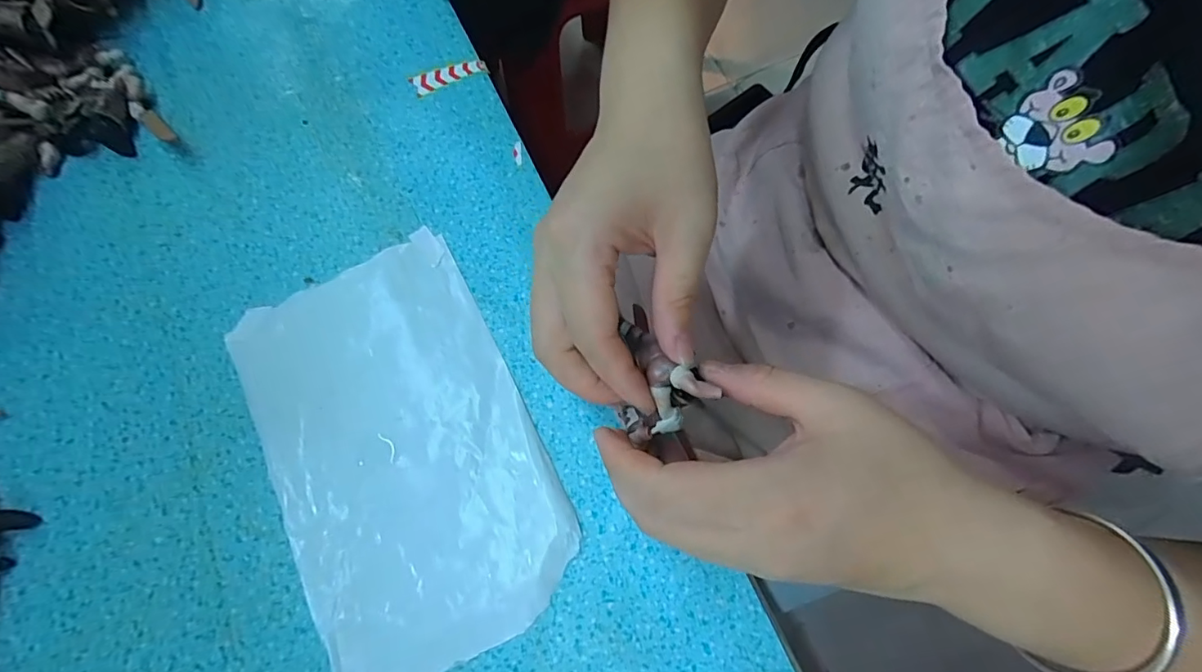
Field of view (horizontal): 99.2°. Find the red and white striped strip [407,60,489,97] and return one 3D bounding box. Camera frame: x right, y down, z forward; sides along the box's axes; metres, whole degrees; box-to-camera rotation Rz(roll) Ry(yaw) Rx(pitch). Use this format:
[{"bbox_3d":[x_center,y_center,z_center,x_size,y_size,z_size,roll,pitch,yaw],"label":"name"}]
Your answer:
[{"bbox_3d":[-0.093,-0.161,0.318,0.047,0.005,0.016,-25,73,-10],"label":"red and white striped strip"}]

